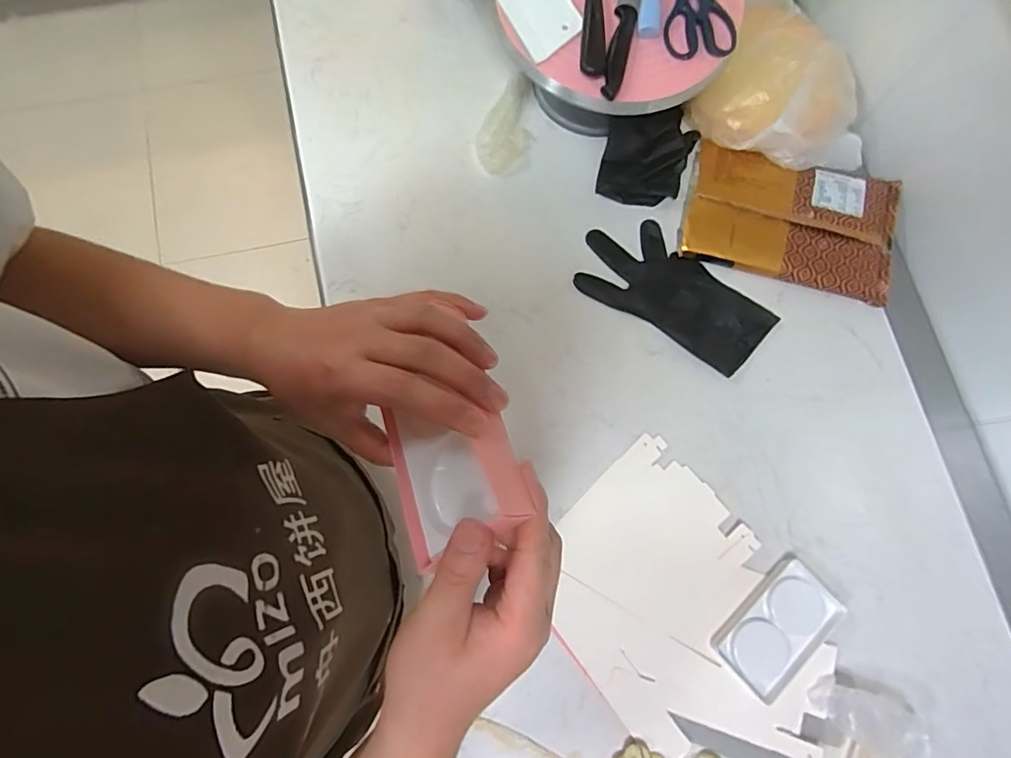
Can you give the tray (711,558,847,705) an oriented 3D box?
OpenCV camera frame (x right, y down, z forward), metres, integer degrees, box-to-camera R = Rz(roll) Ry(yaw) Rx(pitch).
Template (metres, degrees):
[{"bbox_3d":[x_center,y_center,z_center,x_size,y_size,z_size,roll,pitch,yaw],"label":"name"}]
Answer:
[{"bbox_3d":[0.316,0.286,0.598,0.145,0.019,0.087,-41,82,-8],"label":"tray"}]

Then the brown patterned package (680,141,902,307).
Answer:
[{"bbox_3d":[0.383,-0.212,0.689,0.280,0.031,0.172,14,79,1],"label":"brown patterned package"}]

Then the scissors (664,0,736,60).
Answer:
[{"bbox_3d":[0.231,-0.463,0.610,0.077,0.019,0.189,7,79,0],"label":"scissors"}]

